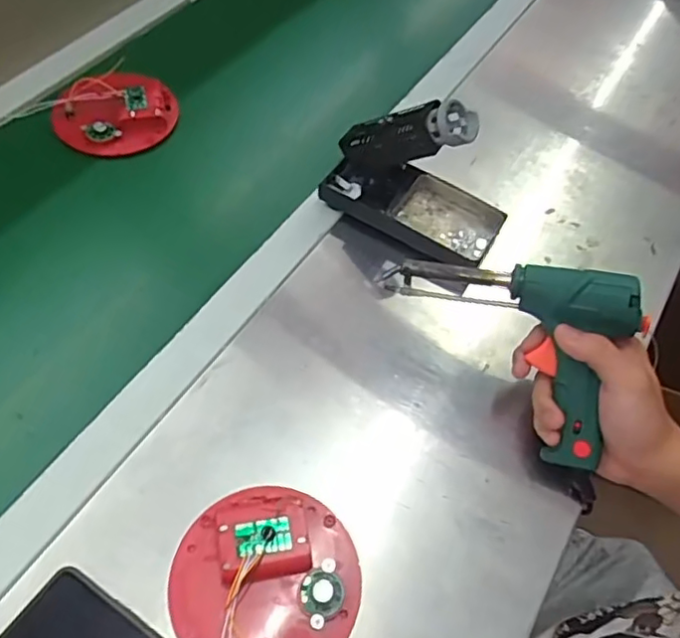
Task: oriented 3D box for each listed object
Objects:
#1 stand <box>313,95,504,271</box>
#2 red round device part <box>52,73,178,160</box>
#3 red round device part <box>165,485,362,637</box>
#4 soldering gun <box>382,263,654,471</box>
[{"bbox_3d":[0.071,-0.132,0.530,0.154,0.116,0.075,32,60,13],"label":"stand"},{"bbox_3d":[-0.227,-0.214,0.623,0.101,0.035,0.115,41,62,18],"label":"red round device part"},{"bbox_3d":[-0.048,0.168,0.394,0.118,0.027,0.117,3,58,-5],"label":"red round device part"},{"bbox_3d":[0.149,0.002,0.458,0.129,0.043,0.201,-44,78,19],"label":"soldering gun"}]

